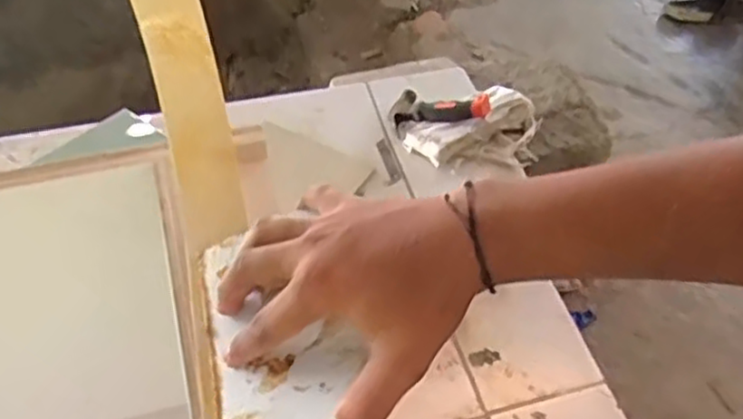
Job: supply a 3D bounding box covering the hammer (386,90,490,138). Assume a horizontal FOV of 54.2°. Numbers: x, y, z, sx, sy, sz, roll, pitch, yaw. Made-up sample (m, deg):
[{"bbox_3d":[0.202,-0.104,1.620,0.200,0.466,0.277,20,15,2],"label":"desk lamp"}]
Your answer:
[{"bbox_3d":[0.098,-0.151,1.095,0.153,0.031,0.081,1,44,28],"label":"hammer"}]

